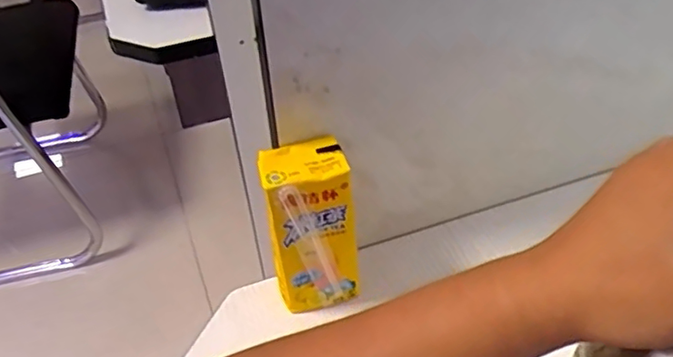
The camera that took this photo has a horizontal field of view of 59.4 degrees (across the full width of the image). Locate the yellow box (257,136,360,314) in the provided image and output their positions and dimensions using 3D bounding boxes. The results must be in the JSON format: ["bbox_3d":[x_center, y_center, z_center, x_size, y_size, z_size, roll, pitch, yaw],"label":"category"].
[{"bbox_3d":[-0.017,0.034,0.405,0.056,0.123,0.040,-10,44,-7],"label":"yellow box"}]

